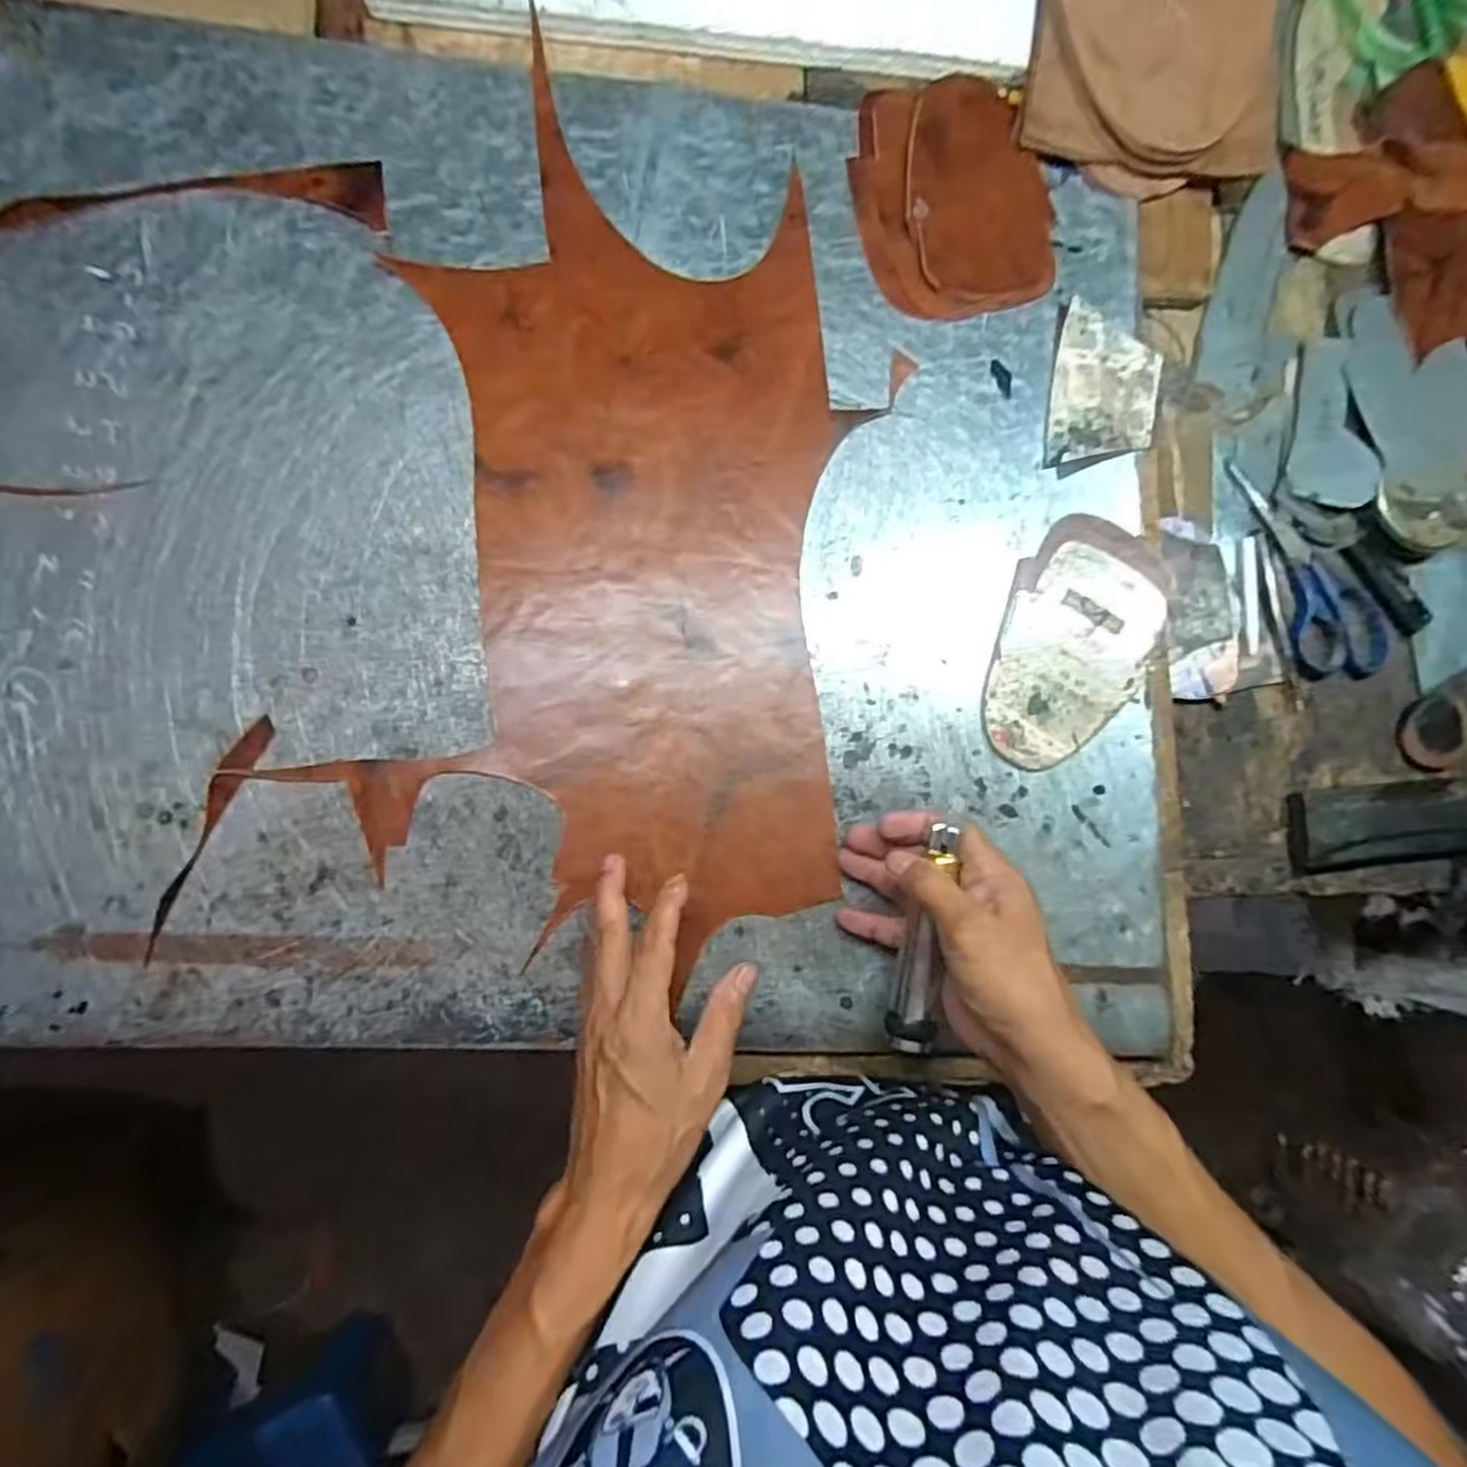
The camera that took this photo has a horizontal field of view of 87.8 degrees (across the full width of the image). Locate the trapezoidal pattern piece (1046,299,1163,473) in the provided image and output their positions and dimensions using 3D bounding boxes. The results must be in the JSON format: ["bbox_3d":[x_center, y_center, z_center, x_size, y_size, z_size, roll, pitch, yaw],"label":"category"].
[{"bbox_3d":[0.257,-0.238,0.528,0.070,0.011,0.112,10,84,-6],"label":"trapezoidal pattern piece"}]

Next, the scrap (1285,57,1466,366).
[{"bbox_3d":[0.564,-0.369,0.575,0.195,0.022,0.271,-41,91,-9],"label":"scrap"}]

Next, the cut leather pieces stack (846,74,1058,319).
[{"bbox_3d":[0.152,-0.372,0.527,0.135,0.012,0.163,-11,86,-8],"label":"cut leather pieces stack"}]

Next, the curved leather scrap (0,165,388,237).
[{"bbox_3d":[-0.364,-0.320,0.468,0.289,0.004,0.043,-10,86,-8],"label":"curved leather scrap"}]

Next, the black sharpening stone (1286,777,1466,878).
[{"bbox_3d":[0.478,0.063,0.544,0.179,0.014,0.057,-6,86,-8],"label":"black sharpening stone"}]

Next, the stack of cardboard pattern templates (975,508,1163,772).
[{"bbox_3d":[0.227,-0.059,0.504,0.101,0.004,0.173,18,82,-1],"label":"stack of cardboard pattern templates"}]

